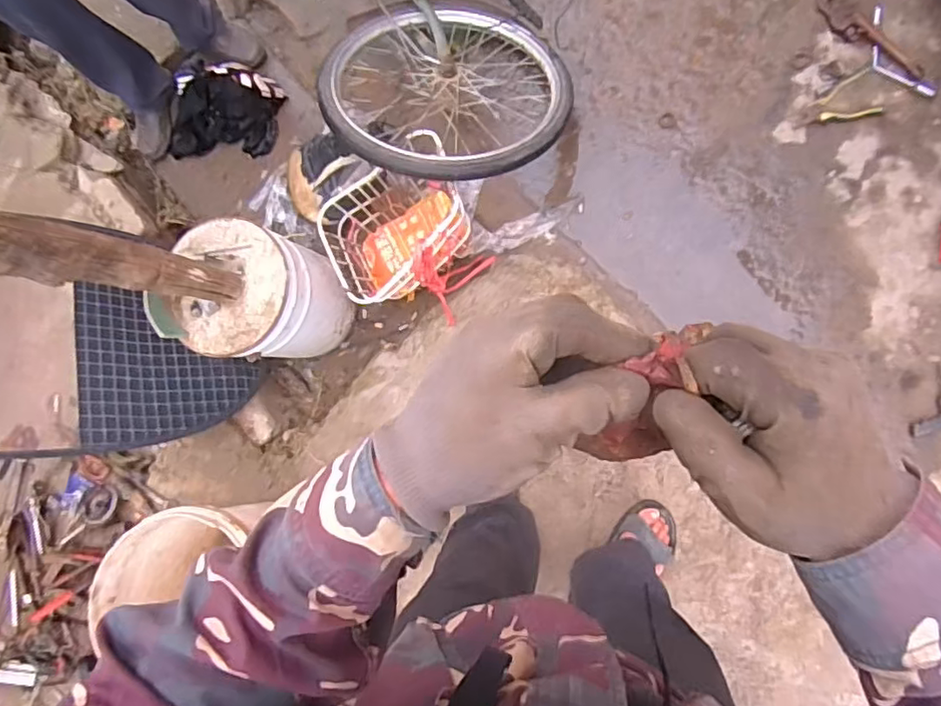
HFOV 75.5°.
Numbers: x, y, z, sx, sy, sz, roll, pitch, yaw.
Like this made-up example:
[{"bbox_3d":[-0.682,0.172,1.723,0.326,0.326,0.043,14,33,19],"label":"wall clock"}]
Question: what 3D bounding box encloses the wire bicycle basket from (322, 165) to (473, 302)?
[{"bbox_3d":[-0.162,-0.280,1.444,0.322,0.244,0.271,-27,79,9],"label":"wire bicycle basket"}]

